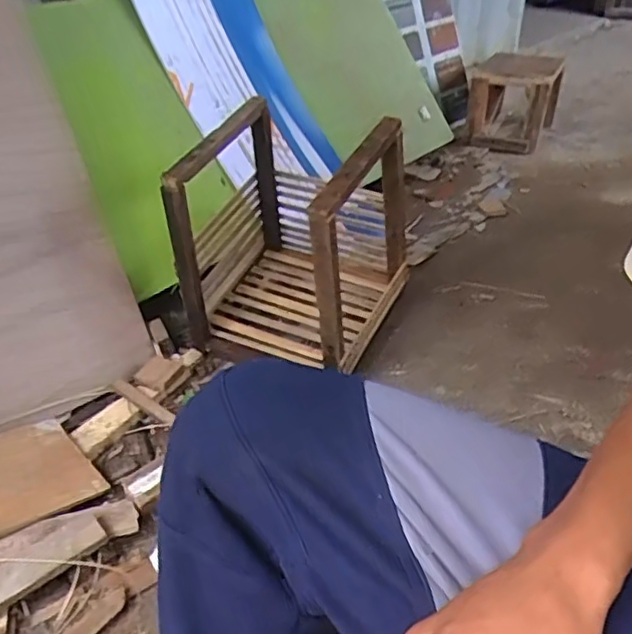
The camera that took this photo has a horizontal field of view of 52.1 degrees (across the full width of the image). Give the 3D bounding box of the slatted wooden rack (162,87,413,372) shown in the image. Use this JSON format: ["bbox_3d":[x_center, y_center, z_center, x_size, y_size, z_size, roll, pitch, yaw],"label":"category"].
[{"bbox_3d":[-0.028,-0.139,1.128,0.313,0.388,0.393,18,40,22],"label":"slatted wooden rack"}]

